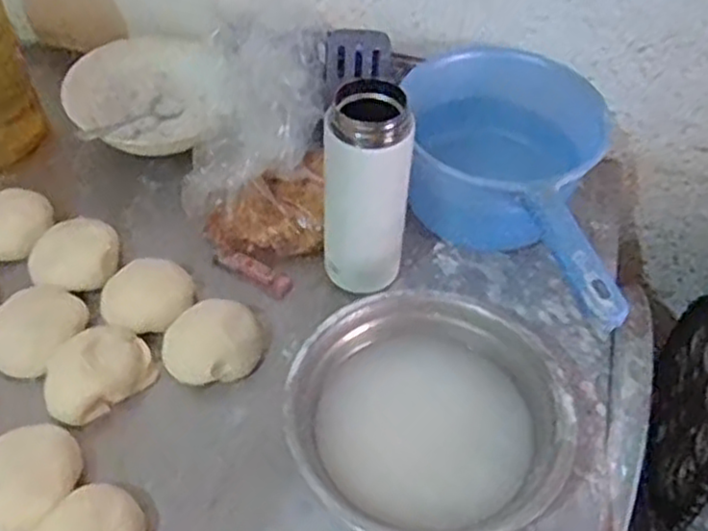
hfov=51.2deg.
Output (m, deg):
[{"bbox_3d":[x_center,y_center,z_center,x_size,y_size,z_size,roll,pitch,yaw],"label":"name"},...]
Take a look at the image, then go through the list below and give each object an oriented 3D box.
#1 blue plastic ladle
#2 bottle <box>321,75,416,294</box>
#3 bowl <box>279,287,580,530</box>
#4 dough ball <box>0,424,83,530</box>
[{"bbox_3d":[0.134,-0.053,0.631,0.161,0.119,0.318,2,49,-1],"label":"blue plastic ladle"},{"bbox_3d":[0.010,-0.056,0.572,0.063,0.168,0.055,6,49,2],"label":"bottle"},{"bbox_3d":[0.049,0.110,0.523,0.187,0.059,0.187,1,49,-2],"label":"bowl"},{"bbox_3d":[-0.222,0.141,0.500,0.065,0.036,0.079,18,51,12],"label":"dough ball"}]

